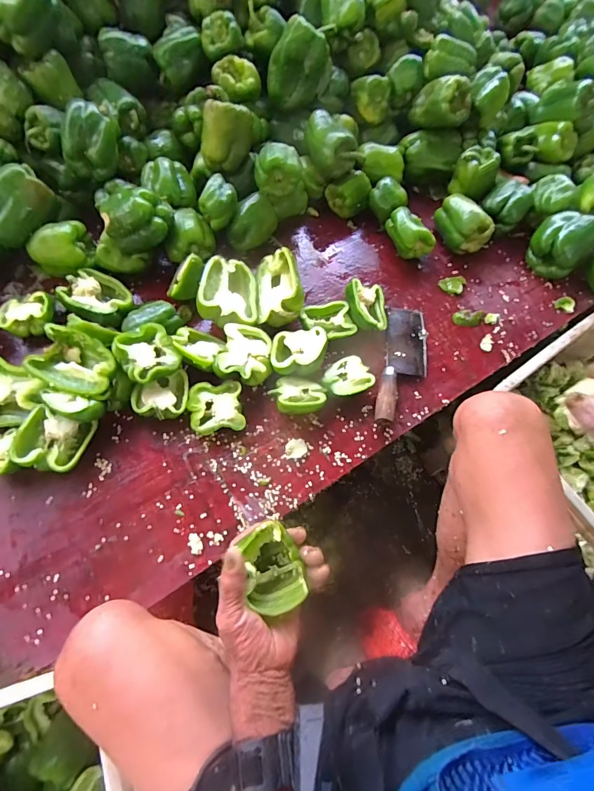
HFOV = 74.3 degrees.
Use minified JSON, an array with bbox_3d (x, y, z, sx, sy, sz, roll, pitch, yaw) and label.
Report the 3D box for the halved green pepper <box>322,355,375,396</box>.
[{"bbox_3d":[0.075,-0.026,0.588,0.069,0.030,0.057,-24,69,-13],"label":"halved green pepper"}]

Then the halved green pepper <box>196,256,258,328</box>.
[{"bbox_3d":[-0.109,-0.157,0.618,0.093,0.048,0.118,15,54,-21],"label":"halved green pepper"}]

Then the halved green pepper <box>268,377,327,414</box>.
[{"bbox_3d":[0.001,0.003,0.564,0.078,0.040,0.060,-2,66,-4],"label":"halved green pepper"}]

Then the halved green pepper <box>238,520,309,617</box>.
[{"bbox_3d":[-0.025,0.173,0.391,0.052,0.061,0.078,-15,67,-10],"label":"halved green pepper"}]

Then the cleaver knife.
[{"bbox_3d":[0.167,-0.052,0.606,0.070,0.028,0.214,12,65,2],"label":"cleaver knife"}]

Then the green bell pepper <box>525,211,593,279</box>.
[{"bbox_3d":[0.462,-0.265,0.688,0.085,0.086,0.094,-39,73,-18],"label":"green bell pepper"}]

